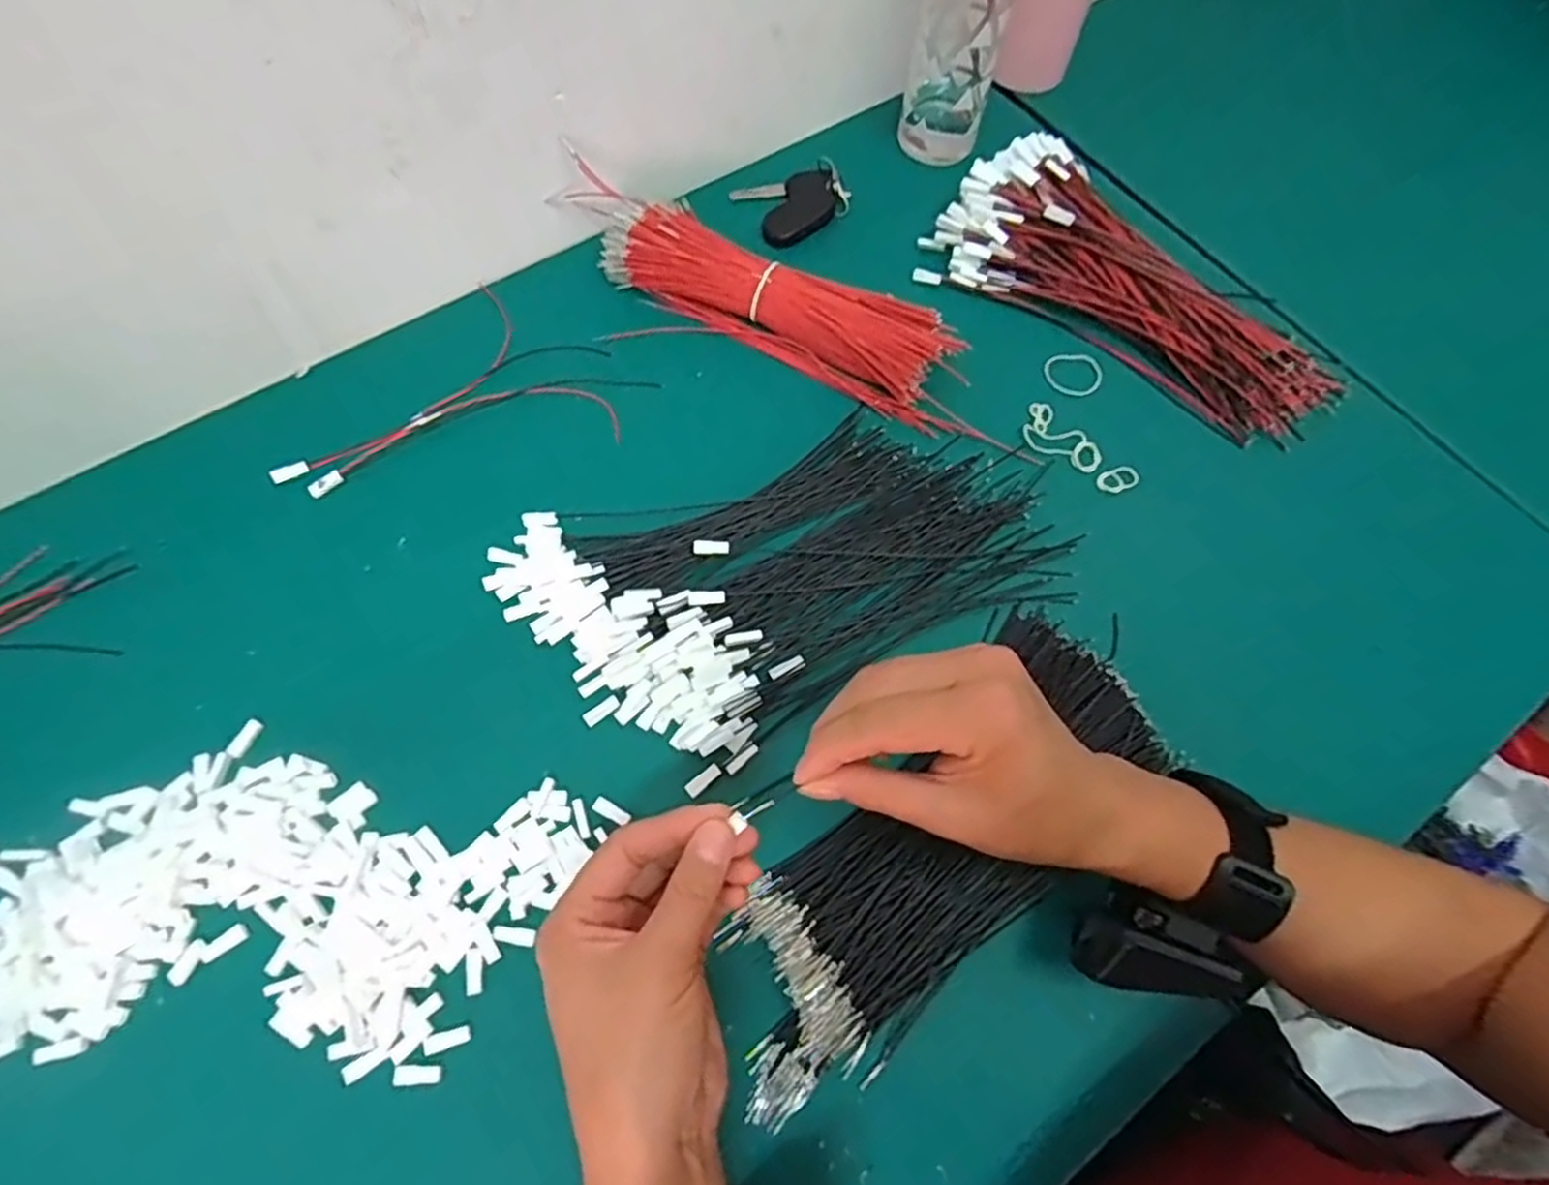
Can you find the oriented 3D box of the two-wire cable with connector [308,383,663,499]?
[{"bbox_3d":[-0.177,-0.103,0.478,0.210,0.005,0.050,-13,68,-7],"label":"two-wire cable with connector"}]

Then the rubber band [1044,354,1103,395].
[{"bbox_3d":[0.199,-0.143,0.512,0.040,0.007,0.032,9,71,2],"label":"rubber band"}]

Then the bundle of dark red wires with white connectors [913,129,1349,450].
[{"bbox_3d":[0.249,-0.212,0.517,0.277,0.035,0.136,32,70,11],"label":"bundle of dark red wires with white connectors"}]

